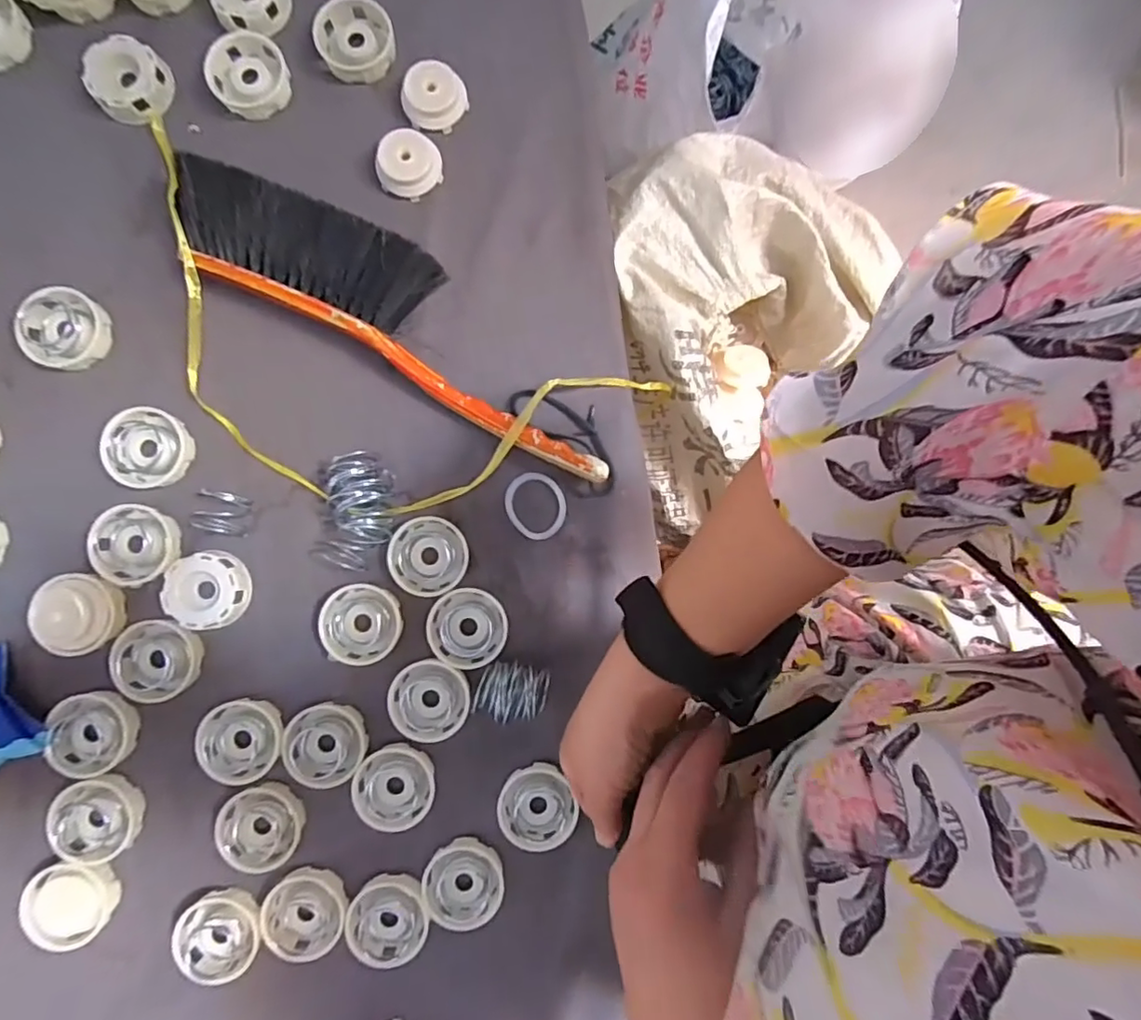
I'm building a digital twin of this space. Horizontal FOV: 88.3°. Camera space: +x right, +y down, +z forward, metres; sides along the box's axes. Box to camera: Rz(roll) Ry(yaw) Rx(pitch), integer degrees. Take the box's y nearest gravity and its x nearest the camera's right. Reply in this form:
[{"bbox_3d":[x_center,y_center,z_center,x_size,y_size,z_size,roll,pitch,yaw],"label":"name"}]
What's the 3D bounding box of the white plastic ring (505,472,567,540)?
[{"bbox_3d":[-0.028,-0.003,0.477,0.047,0.005,0.054,-26,90,-6],"label":"white plastic ring"}]

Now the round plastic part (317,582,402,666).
[{"bbox_3d":[-0.167,0.091,0.466,0.060,0.015,0.060,0,88,-5],"label":"round plastic part"}]

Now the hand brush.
[{"bbox_3d":[-0.129,-0.150,0.461,0.391,0.045,0.096,30,85,-4],"label":"hand brush"}]

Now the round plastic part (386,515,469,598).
[{"bbox_3d":[-0.113,0.037,0.470,0.060,0.011,0.062,0,88,-5],"label":"round plastic part"}]

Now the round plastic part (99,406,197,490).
[{"bbox_3d":[-0.327,-0.048,0.456,0.059,0.017,0.061,0,88,-5],"label":"round plastic part"}]

